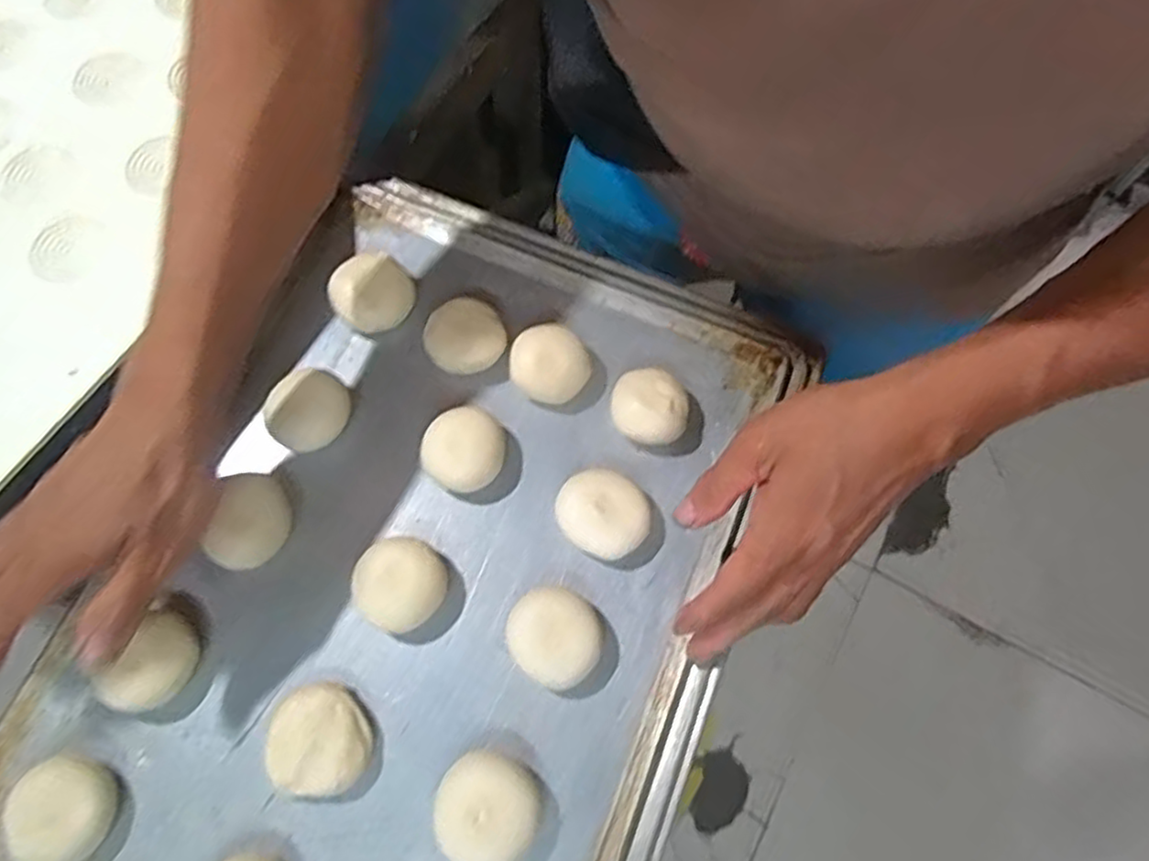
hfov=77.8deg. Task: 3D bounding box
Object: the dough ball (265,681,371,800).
[{"bbox_3d":[-0.136,0.162,0.374,0.050,0.016,0.056,-32,73,-13],"label":"dough ball"}]

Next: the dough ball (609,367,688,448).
[{"bbox_3d":[0.045,-0.016,0.438,0.043,0.022,0.046,1,69,-2],"label":"dough ball"}]

